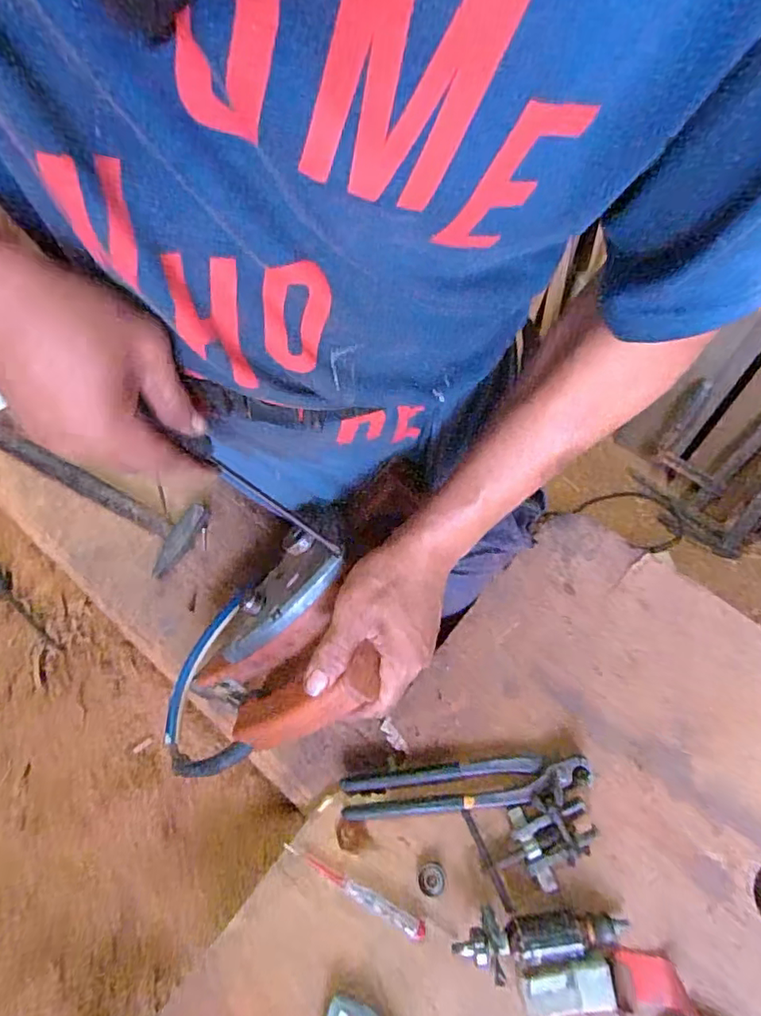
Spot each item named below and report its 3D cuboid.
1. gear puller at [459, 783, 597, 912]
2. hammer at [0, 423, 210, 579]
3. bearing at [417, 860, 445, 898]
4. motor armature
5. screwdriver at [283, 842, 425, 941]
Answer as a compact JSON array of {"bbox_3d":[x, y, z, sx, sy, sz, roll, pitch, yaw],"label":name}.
[{"bbox_3d":[0.130,0.282,0.463,0.095,0.030,0.066,-20,68,-6],"label":"gear puller"},{"bbox_3d":[-0.339,-0.033,0.637,0.303,0.020,0.083,30,72,14],"label":"hammer"},{"bbox_3d":[0.044,0.320,0.473,0.023,0.005,0.025,10,68,7],"label":"bearing"},{"bbox_3d":[0.129,0.340,0.441,0.138,0.033,0.040,-12,67,-3],"label":"motor armature"},{"bbox_3d":[-0.024,0.330,0.476,0.134,0.014,0.014,25,70,12],"label":"screwdriver"}]

